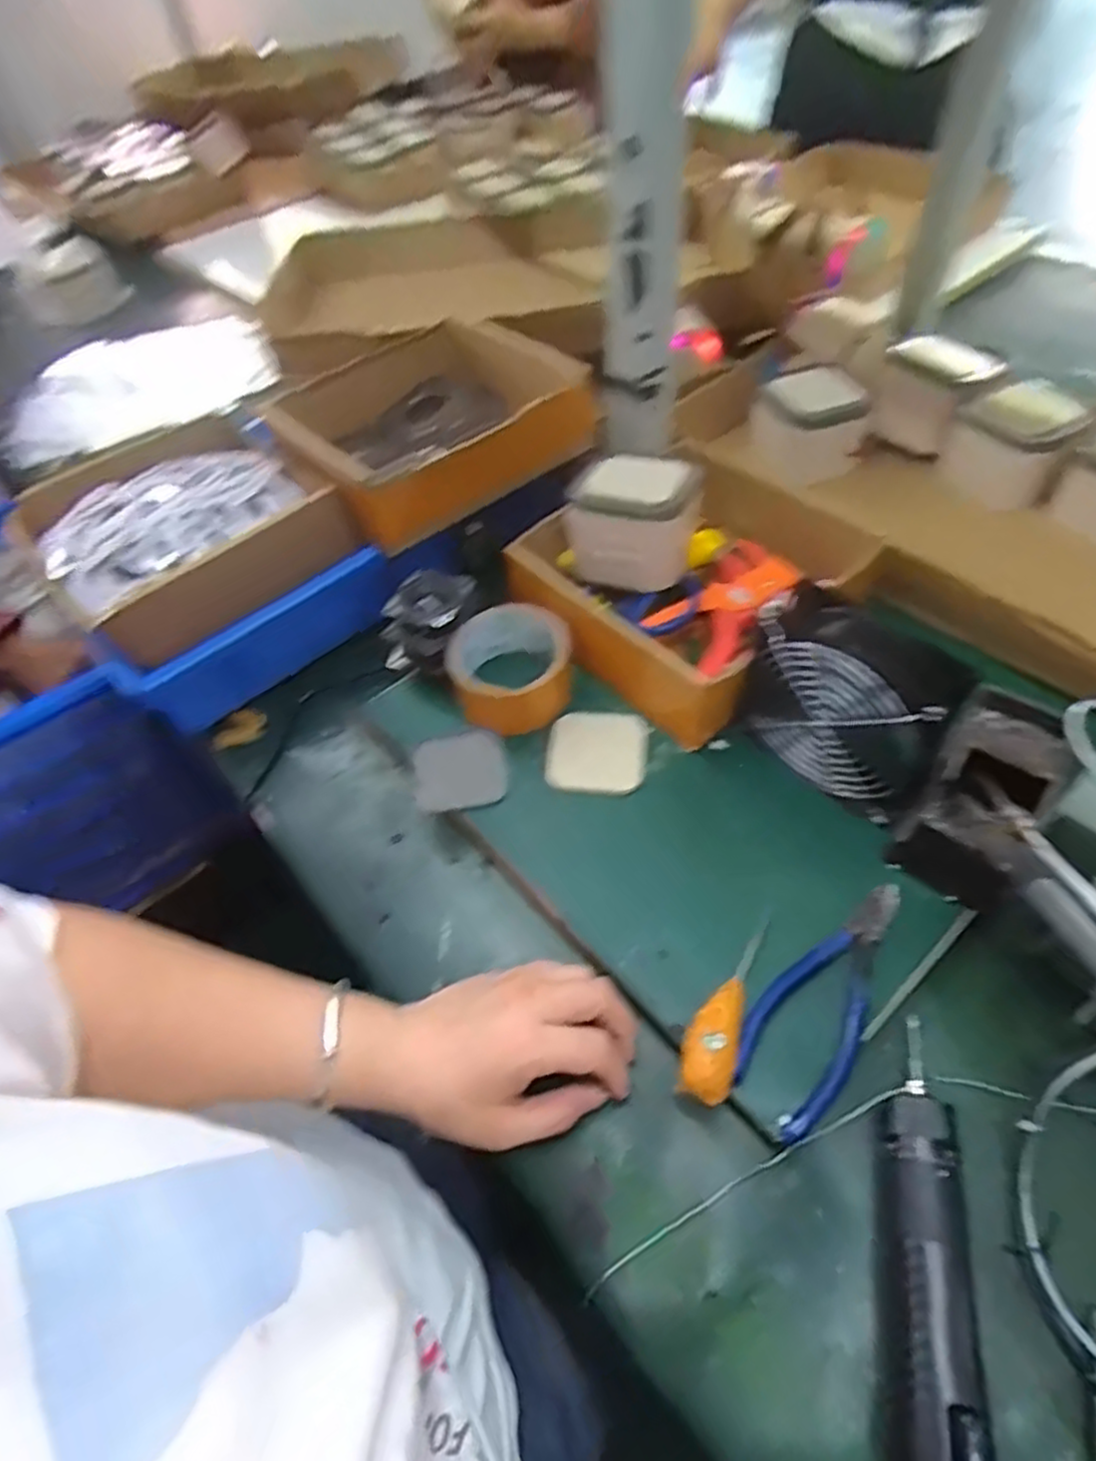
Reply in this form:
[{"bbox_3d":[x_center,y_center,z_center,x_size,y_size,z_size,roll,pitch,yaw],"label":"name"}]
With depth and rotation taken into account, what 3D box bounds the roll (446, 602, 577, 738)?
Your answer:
[{"bbox_3d":[-0.025,-0.050,0.541,0.092,0.055,0.090,-3,52,4],"label":"roll"}]

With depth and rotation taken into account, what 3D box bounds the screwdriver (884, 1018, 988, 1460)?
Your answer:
[{"bbox_3d":[0.169,0.264,0.326,0.036,0.039,0.244,7,53,11],"label":"screwdriver"}]

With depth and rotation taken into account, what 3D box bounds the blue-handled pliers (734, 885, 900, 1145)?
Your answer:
[{"bbox_3d":[0.159,0.149,0.409,0.054,0.019,0.154,33,62,27],"label":"blue-handled pliers"}]

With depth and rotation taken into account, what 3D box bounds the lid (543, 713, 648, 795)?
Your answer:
[{"bbox_3d":[0.034,0.015,0.520,0.070,0.014,0.062,4,53,9],"label":"lid"}]

